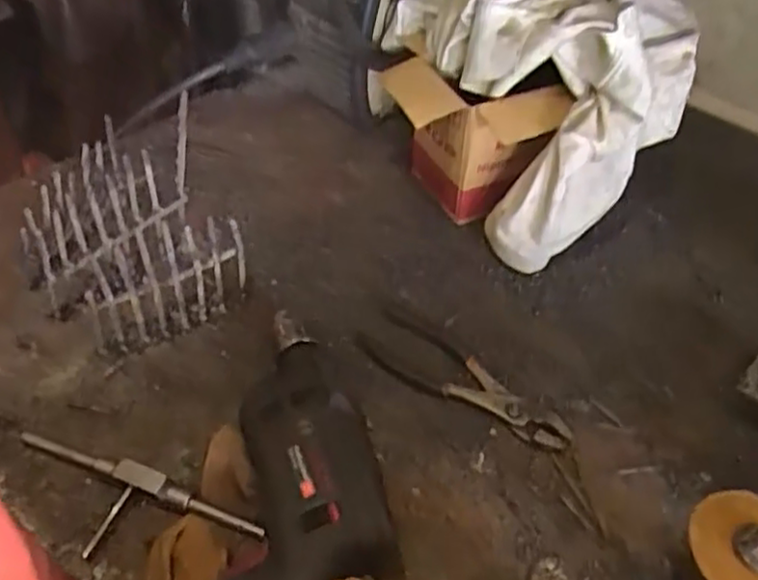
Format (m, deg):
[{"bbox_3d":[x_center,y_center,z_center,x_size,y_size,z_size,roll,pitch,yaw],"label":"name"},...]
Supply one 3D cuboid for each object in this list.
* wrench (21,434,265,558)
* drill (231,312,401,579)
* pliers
[{"bbox_3d":[-0.184,0.154,0.497,0.196,0.026,0.061,16,48,12],"label":"wrench"},{"bbox_3d":[-0.091,0.134,0.501,0.163,0.078,0.233,-10,48,-12],"label":"drill"},{"bbox_3d":[0.070,0.082,0.611,0.196,0.014,0.060,31,52,24],"label":"pliers"}]

